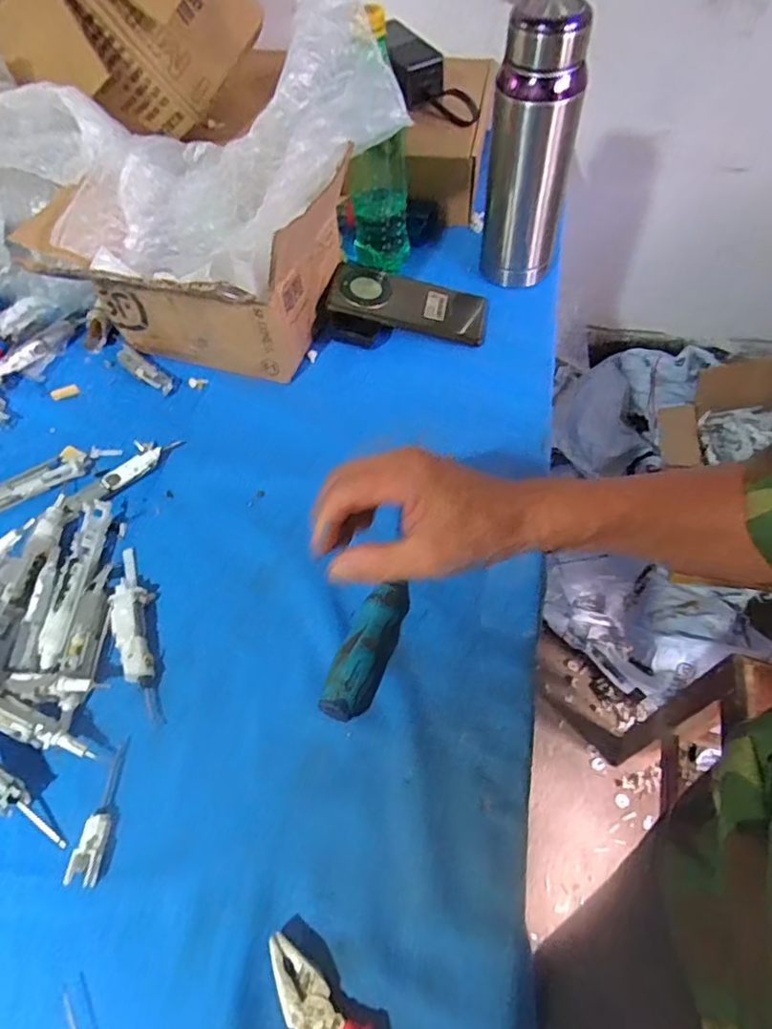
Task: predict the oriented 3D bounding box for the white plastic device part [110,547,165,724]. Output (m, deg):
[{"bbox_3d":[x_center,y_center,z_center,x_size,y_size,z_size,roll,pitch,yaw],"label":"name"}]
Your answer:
[{"bbox_3d":[-0.195,0.087,0.451,0.030,0.017,0.149,-20,58,-9],"label":"white plastic device part"}]

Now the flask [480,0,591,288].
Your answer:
[{"bbox_3d":[0.141,-0.344,0.569,0.077,0.243,0.061,4,58,6],"label":"flask"}]

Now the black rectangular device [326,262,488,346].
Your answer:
[{"bbox_3d":[0.025,-0.223,0.616,0.163,0.015,0.071,11,57,-7],"label":"black rectangular device"}]

